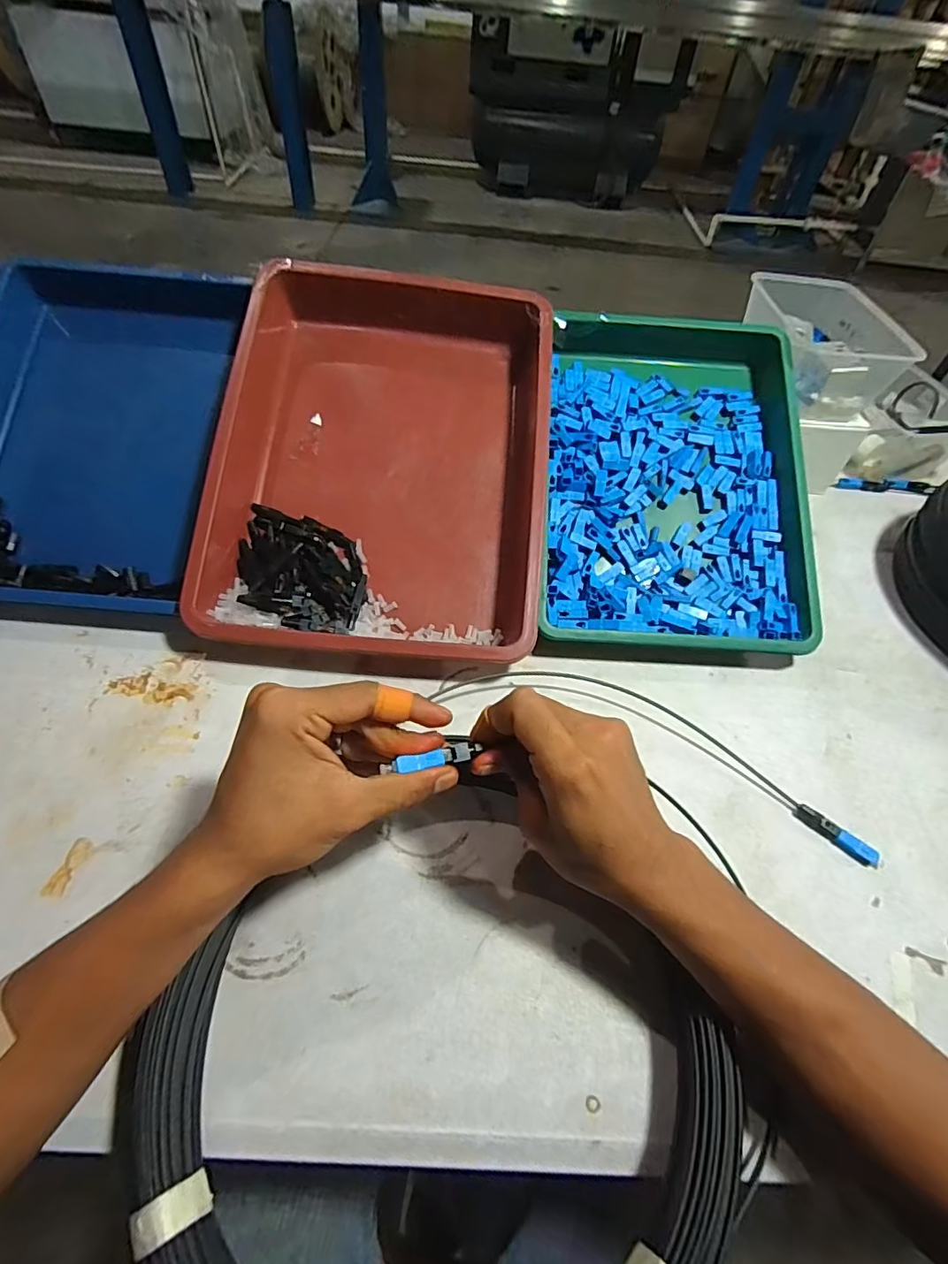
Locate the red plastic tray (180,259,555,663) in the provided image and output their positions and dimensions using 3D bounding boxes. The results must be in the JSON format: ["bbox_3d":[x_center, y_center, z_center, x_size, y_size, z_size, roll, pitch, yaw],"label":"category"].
[{"bbox_3d":[-0.076,-0.149,0.455,0.264,0.060,0.341,7,75,-5],"label":"red plastic tray"}]

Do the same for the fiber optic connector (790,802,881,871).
[{"bbox_3d":[0.251,0.141,0.361,0.057,0.010,0.012,34,58,19],"label":"fiber optic connector"}]

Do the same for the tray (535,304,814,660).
[{"bbox_3d":[0.180,-0.146,0.477,0.225,0.057,0.341,5,73,-2],"label":"tray"}]

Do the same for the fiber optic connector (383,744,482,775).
[{"bbox_3d":[-0.021,0.067,0.273,0.053,0.007,0.009,-8,54,-21],"label":"fiber optic connector"}]

